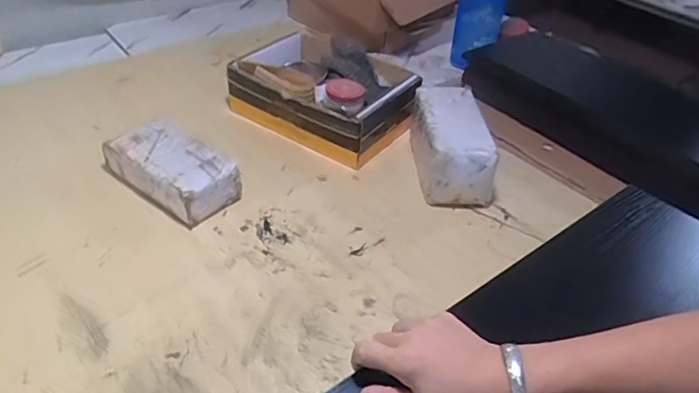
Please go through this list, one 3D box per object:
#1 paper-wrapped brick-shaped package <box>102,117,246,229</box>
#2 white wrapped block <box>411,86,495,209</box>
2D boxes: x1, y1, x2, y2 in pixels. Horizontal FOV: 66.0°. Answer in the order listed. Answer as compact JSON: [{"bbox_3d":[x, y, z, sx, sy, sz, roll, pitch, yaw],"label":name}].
[{"bbox_3d":[-0.278,-0.046,0.846,0.215,0.066,0.116,28,44,27],"label":"paper-wrapped brick-shaped package"},{"bbox_3d":[0.175,-0.092,0.927,0.113,0.109,0.246,4,38,-1],"label":"white wrapped block"}]

